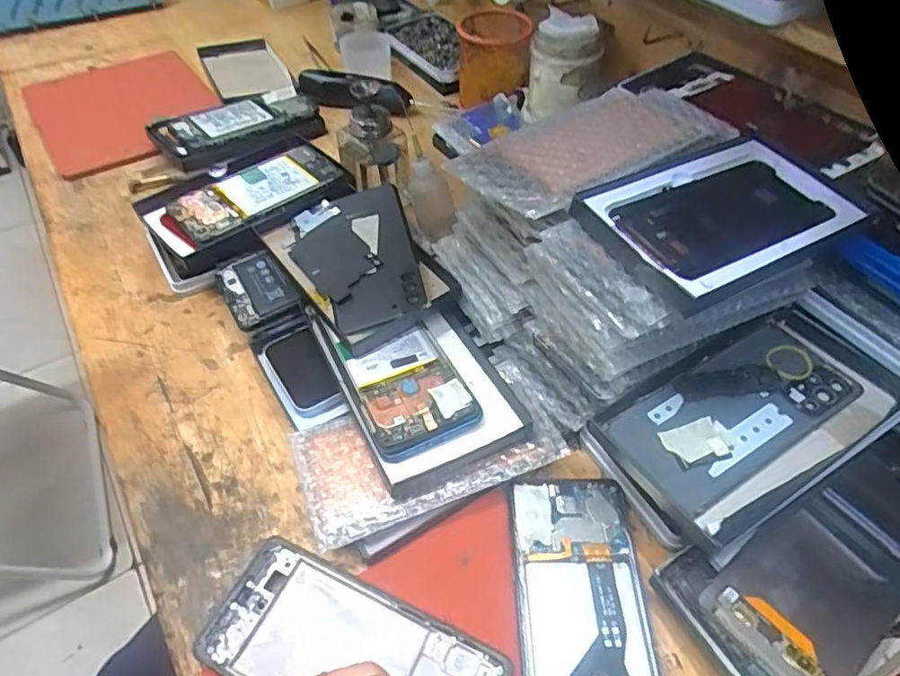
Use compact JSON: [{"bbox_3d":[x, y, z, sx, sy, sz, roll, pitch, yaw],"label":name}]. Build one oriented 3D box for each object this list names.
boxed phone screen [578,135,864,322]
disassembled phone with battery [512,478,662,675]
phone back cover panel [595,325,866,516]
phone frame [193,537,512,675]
[{"bbox_3d":[0.167,-0.080,0.346,0.162,0.017,0.096,-24,53,-20],"label":"boxed phone screen"},{"bbox_3d":[0.077,0.155,0.332,0.072,0.007,0.161,0,49,0],"label":"disassembled phone with battery"},{"bbox_3d":[0.181,0.045,0.367,0.151,0.006,0.073,-24,53,-20],"label":"phone back cover panel"},{"bbox_3d":[-0.053,0.173,0.322,0.165,0.009,0.071,18,52,15],"label":"phone frame"}]

